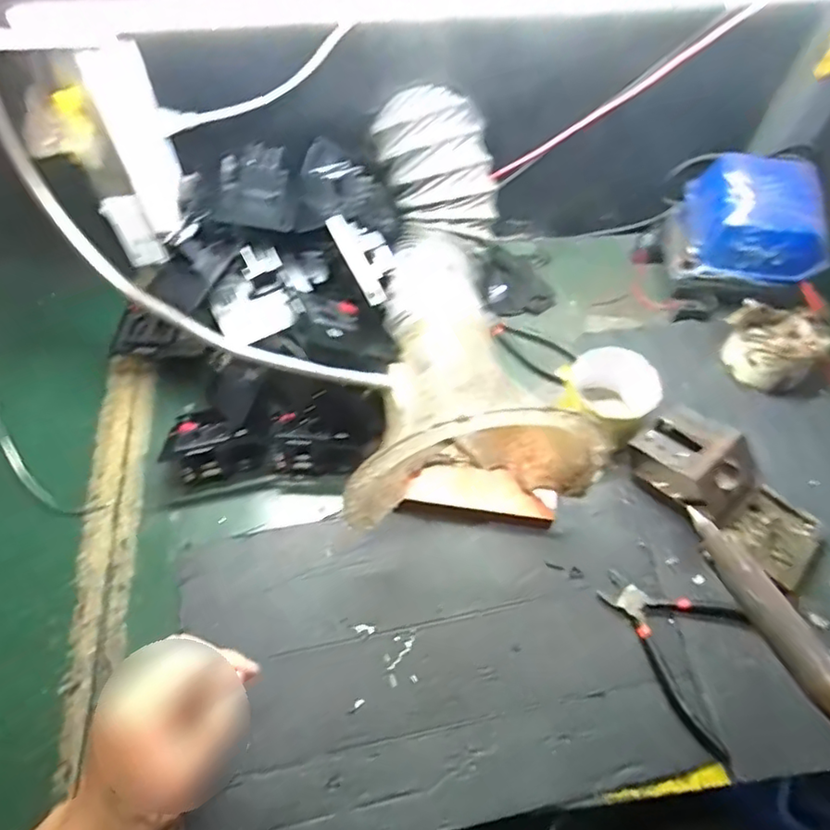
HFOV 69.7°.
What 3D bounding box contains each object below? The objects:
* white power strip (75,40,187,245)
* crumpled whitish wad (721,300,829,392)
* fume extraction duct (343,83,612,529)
[{"bbox_3d":[-0.248,-0.251,0.559,0.056,0.188,0.033,-35,65,-19],"label":"white power strip"},{"bbox_3d":[0.377,-0.075,0.627,0.089,0.066,0.086,22,60,14],"label":"crumpled whitish wad"},{"bbox_3d":[0.015,-0.089,0.565,0.201,0.197,0.353,-10,60,-6],"label":"fume extraction duct"}]

